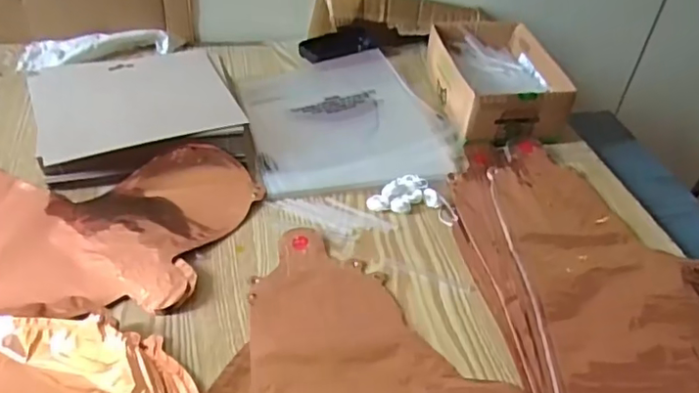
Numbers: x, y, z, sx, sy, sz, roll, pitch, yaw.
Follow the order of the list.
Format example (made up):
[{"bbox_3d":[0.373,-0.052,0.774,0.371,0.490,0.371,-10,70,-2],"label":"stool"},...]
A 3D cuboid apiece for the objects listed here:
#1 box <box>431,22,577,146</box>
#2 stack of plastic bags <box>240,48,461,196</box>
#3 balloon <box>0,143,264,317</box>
[{"bbox_3d":[0.186,-0.151,0.731,0.144,0.063,0.219,-3,40,-8],"label":"box"},{"bbox_3d":[-0.008,-0.099,0.689,0.223,0.015,0.257,-8,41,-14],"label":"stack of plastic bags"},{"bbox_3d":[-0.317,0.013,0.524,0.421,0.029,0.200,7,40,4],"label":"balloon"}]

